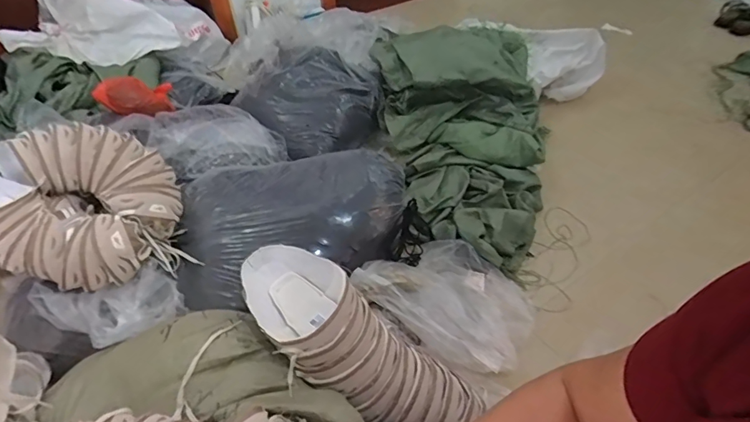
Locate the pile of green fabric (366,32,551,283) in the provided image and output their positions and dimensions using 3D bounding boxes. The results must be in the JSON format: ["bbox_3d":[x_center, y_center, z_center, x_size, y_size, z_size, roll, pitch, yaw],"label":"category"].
[{"bbox_3d":[0.326,-0.251,1.337,0.523,0.273,0.856,-9,45,-7],"label":"pile of green fabric"}]

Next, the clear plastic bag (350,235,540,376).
[{"bbox_3d":[0.165,0.192,1.012,0.383,0.101,0.287,21,49,21],"label":"clear plastic bag"}]

